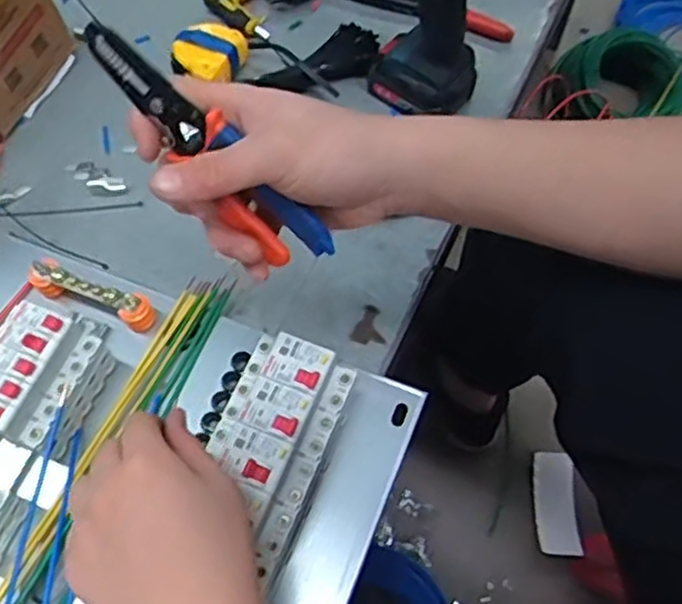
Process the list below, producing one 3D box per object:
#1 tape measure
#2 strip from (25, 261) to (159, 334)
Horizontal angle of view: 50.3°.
[{"bbox_3d":[-0.130,-0.240,0.713,0.067,0.040,0.072,16,66,10],"label":"tape measure"},{"bbox_3d":[-0.199,-0.007,0.589,0.100,0.043,0.027,19,66,9],"label":"strip"}]

